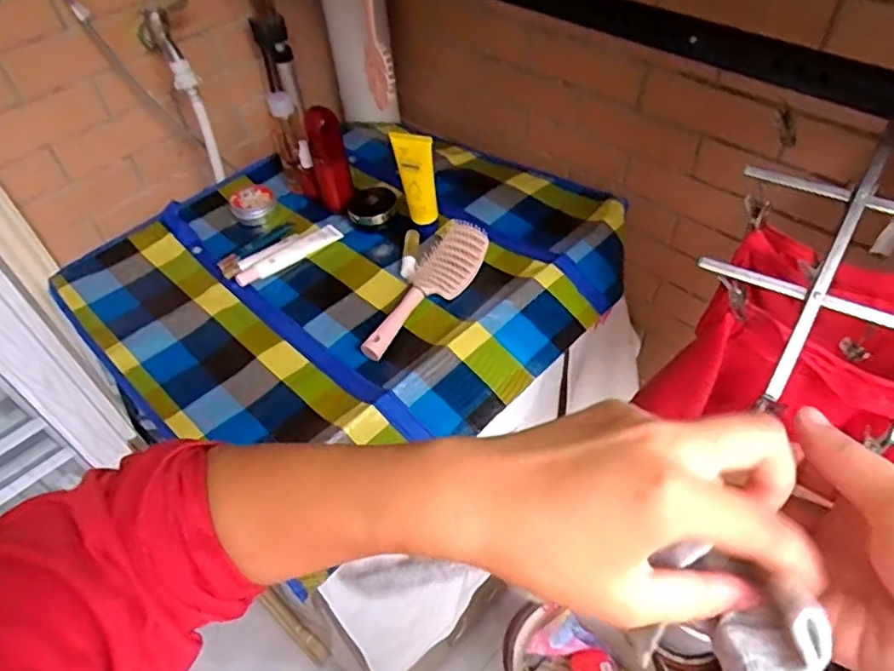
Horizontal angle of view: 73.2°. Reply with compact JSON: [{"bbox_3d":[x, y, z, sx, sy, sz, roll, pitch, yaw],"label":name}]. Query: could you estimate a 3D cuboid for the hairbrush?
[{"bbox_3d":[-0.026,-0.061,0.788,0.077,0.032,0.244,19,53,21],"label":"hairbrush"}]

